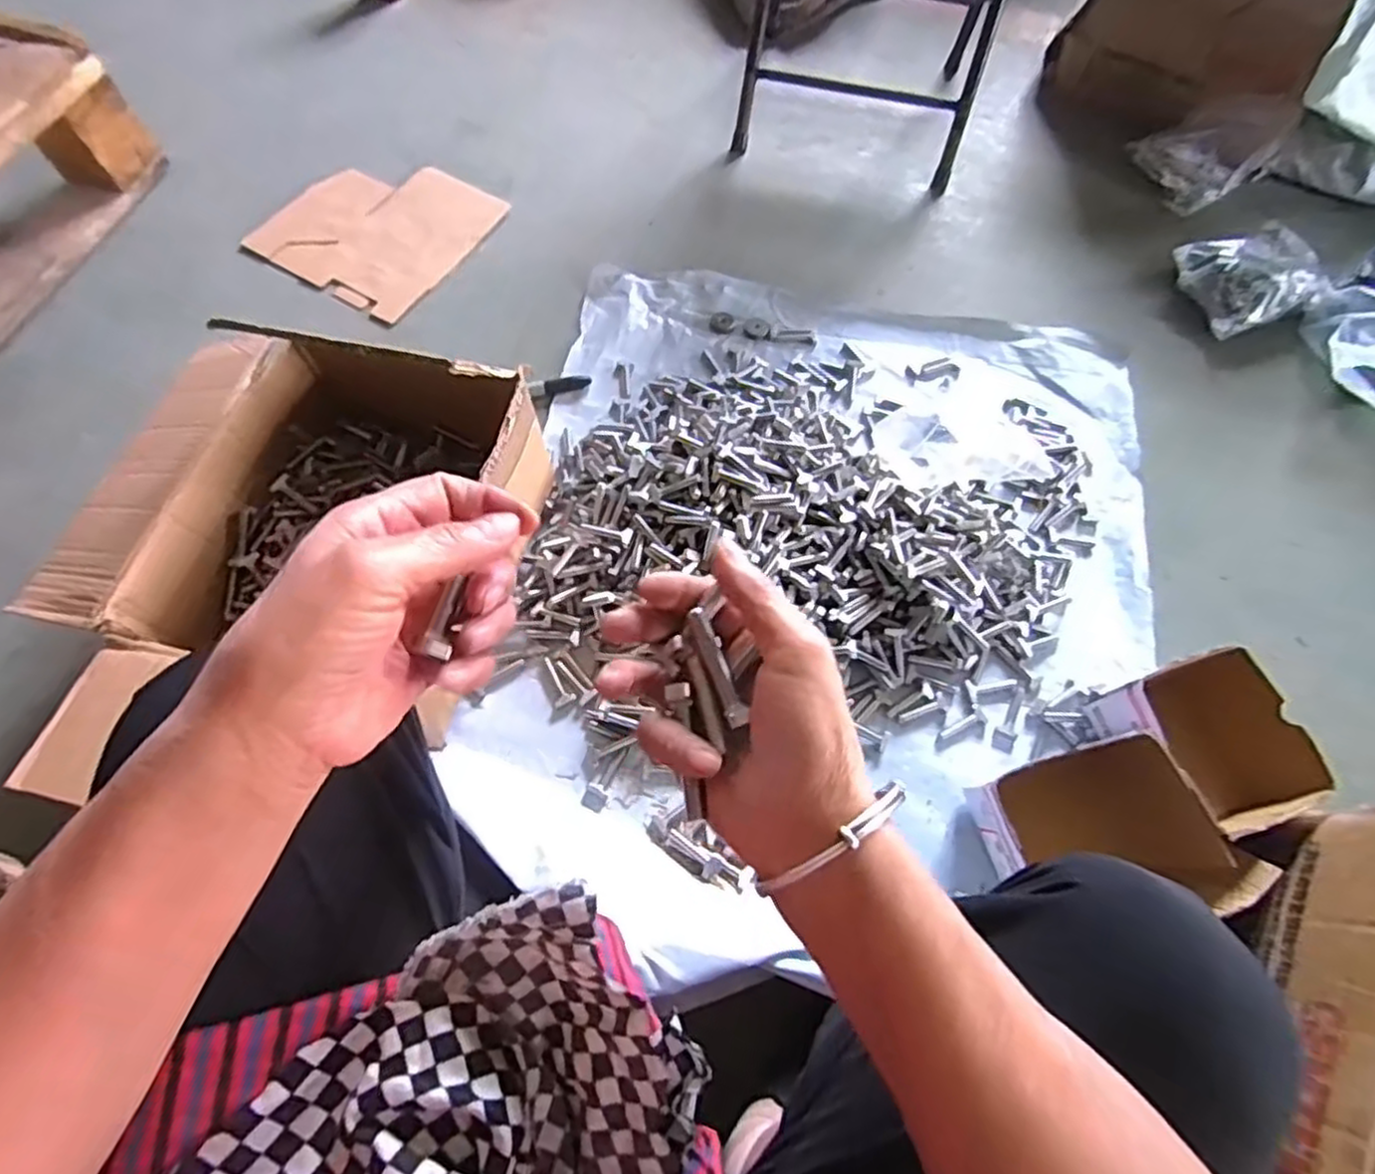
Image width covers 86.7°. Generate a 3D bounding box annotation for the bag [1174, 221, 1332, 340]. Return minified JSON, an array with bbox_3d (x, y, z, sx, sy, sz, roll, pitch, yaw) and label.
[{"bbox_3d":[0.738,-0.408,0.955,0.158,0.065,0.134,-18,66,-9],"label":"bag"}]

